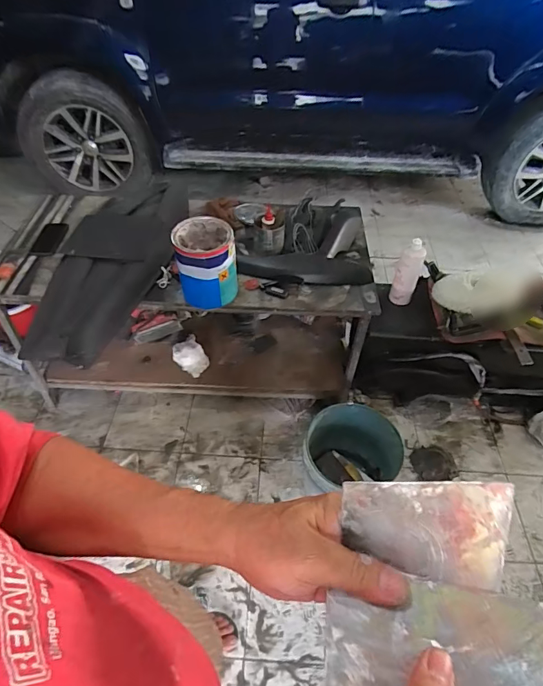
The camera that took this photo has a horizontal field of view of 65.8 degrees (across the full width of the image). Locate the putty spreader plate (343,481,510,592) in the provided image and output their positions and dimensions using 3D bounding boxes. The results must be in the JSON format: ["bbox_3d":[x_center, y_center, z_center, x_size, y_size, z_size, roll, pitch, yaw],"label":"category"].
[{"bbox_3d":[0.095,0.119,0.266,0.098,0.068,0.004,-5,11,22],"label":"putty spreader plate"}]

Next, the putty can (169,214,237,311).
[{"bbox_3d":[-0.179,-0.218,1.159,0.154,0.205,0.151,1,48,-1],"label":"putty can"}]

